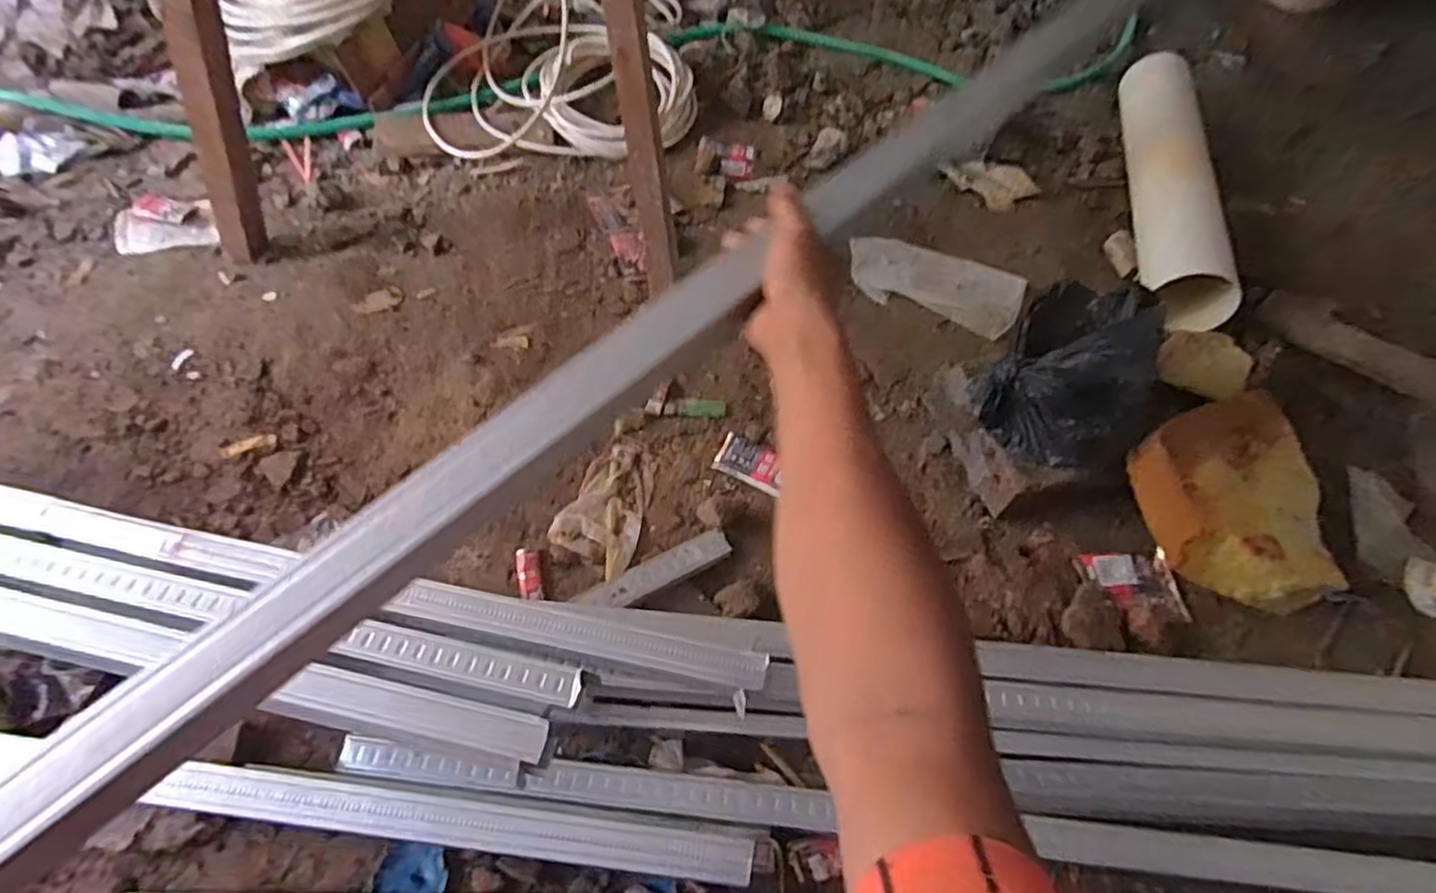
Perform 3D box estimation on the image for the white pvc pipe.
[{"bbox_3d":[0.745,-0.438,1.143,0.096,0.103,0.603,13,57,4],"label":"white pvc pipe"}]

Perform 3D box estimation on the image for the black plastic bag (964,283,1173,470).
[{"bbox_3d":[0.416,-0.083,0.801,0.180,0.151,0.161,39,62,20],"label":"black plastic bag"}]

